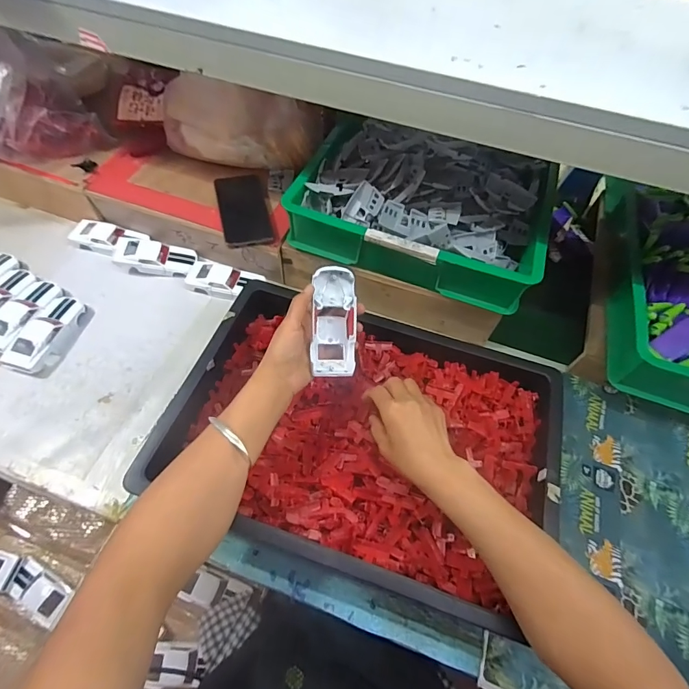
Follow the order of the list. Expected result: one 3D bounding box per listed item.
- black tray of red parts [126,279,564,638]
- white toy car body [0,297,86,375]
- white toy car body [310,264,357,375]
[{"bbox_3d":[0.025,0.109,0.514,0.449,0.089,0.327,16,57,7],"label":"black tray of red parts"},{"bbox_3d":[-0.445,-0.017,0.601,0.055,0.026,0.131,15,57,6],"label":"white toy car body"},{"bbox_3d":[-0.013,-0.027,0.490,0.051,0.026,0.129,-1,94,-5],"label":"white toy car body"}]

